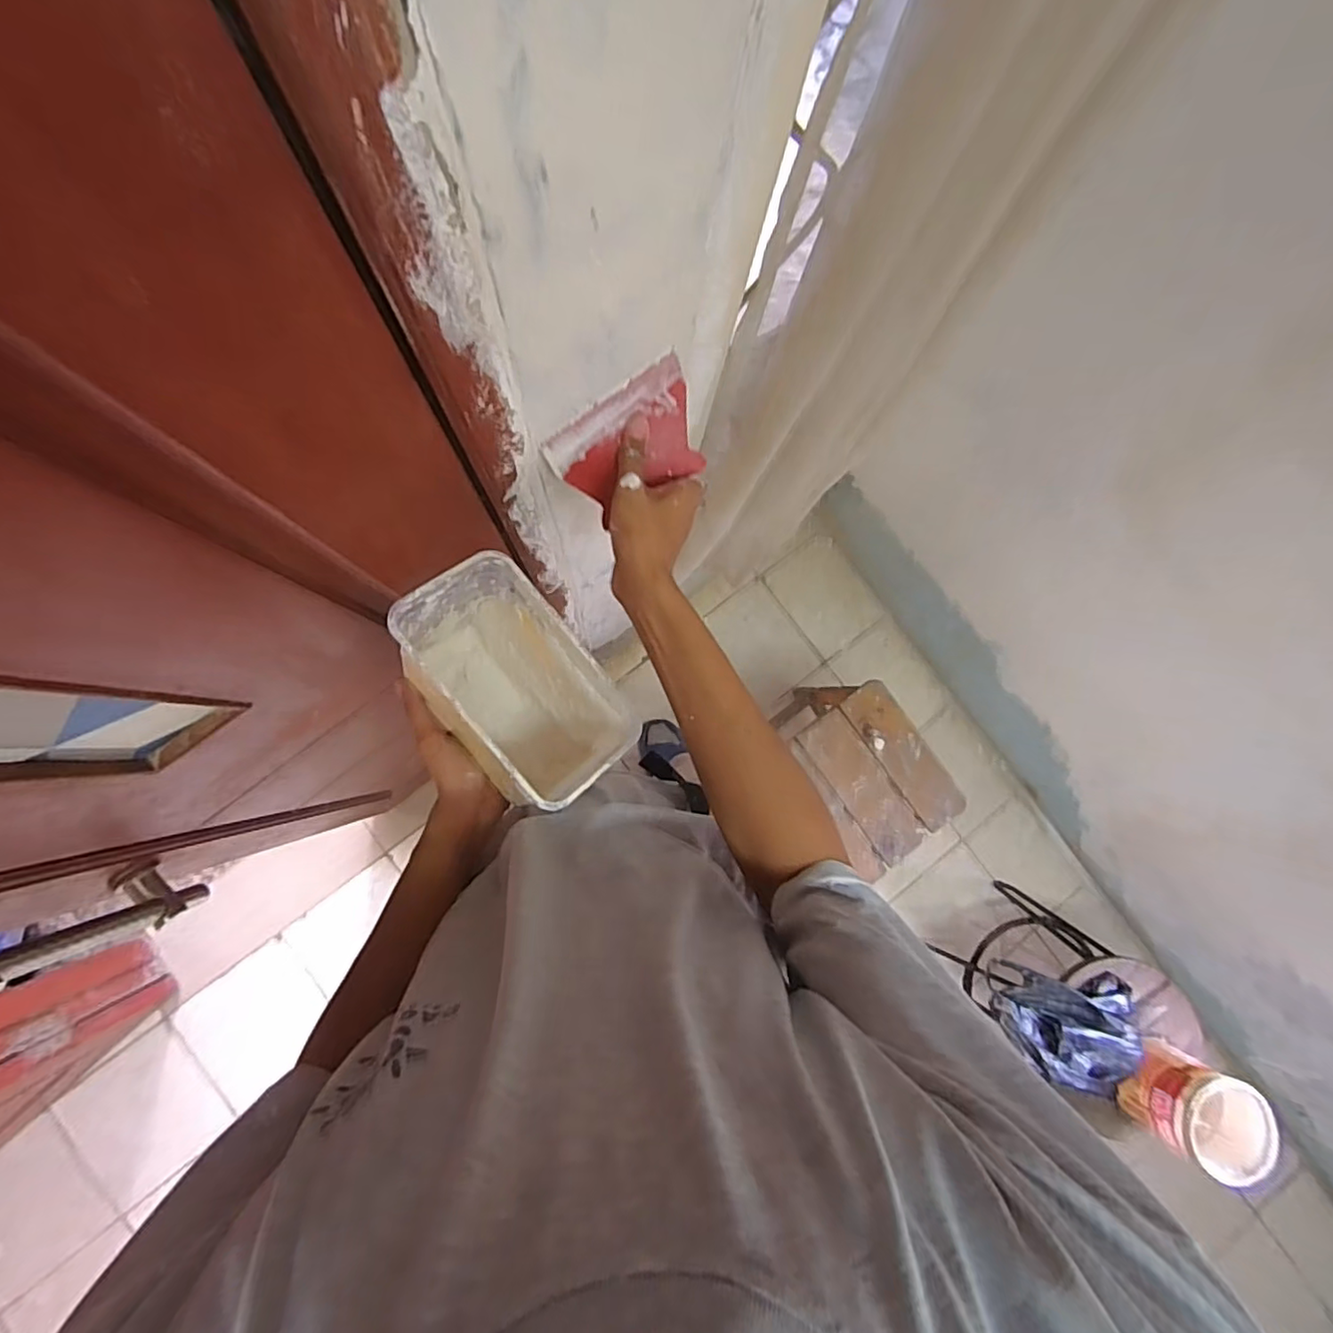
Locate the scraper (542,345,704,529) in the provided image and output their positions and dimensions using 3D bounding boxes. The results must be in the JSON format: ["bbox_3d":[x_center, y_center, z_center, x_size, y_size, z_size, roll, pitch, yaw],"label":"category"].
[{"bbox_3d":[-0.028,-0.177,0.499,0.121,0.098,0.012,-36,53,-3],"label":"scraper"}]

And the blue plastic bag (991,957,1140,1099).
[{"bbox_3d":[0.765,0.662,1.143,0.275,0.119,0.208,29,82,-1],"label":"blue plastic bag"}]

